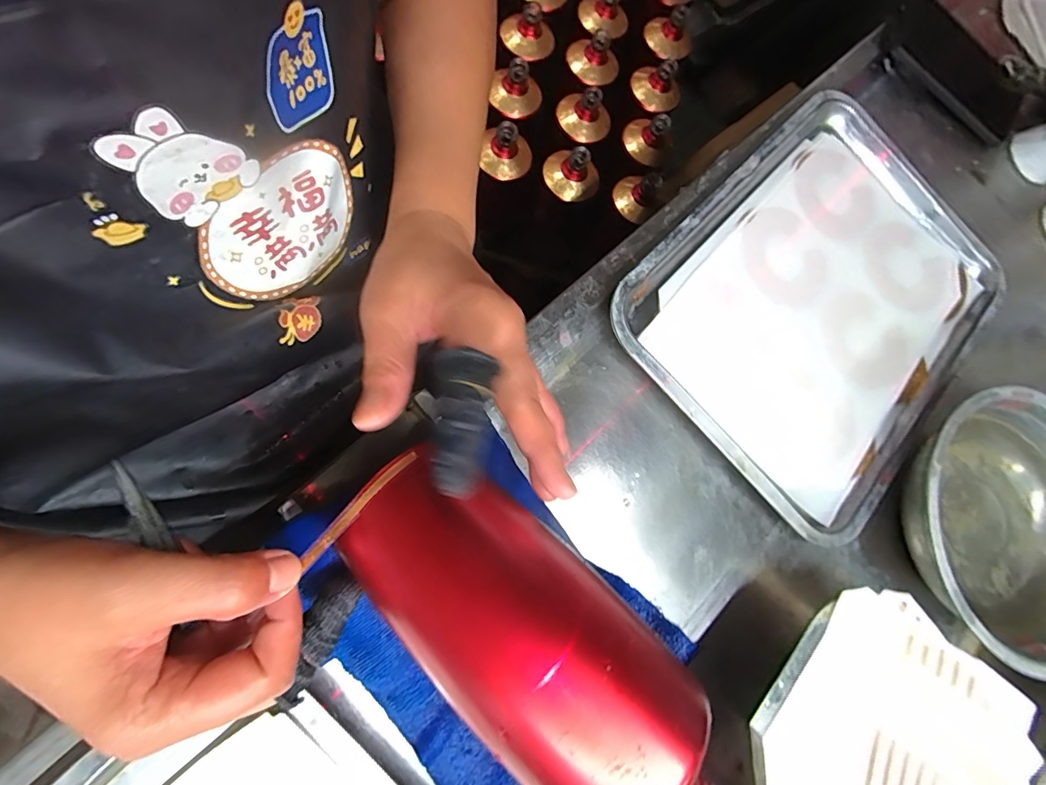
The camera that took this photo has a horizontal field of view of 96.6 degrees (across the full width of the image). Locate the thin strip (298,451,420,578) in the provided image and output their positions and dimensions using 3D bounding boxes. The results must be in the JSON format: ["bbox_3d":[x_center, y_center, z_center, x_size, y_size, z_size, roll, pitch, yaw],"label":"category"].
[{"bbox_3d":[-0.073,0.050,0.207,0.007,0.005,0.064,38,71,11],"label":"thin strip"}]

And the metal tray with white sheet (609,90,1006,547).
[{"bbox_3d":[0.251,-0.078,0.390,0.254,0.023,0.335,46,72,-2],"label":"metal tray with white sheet"}]

